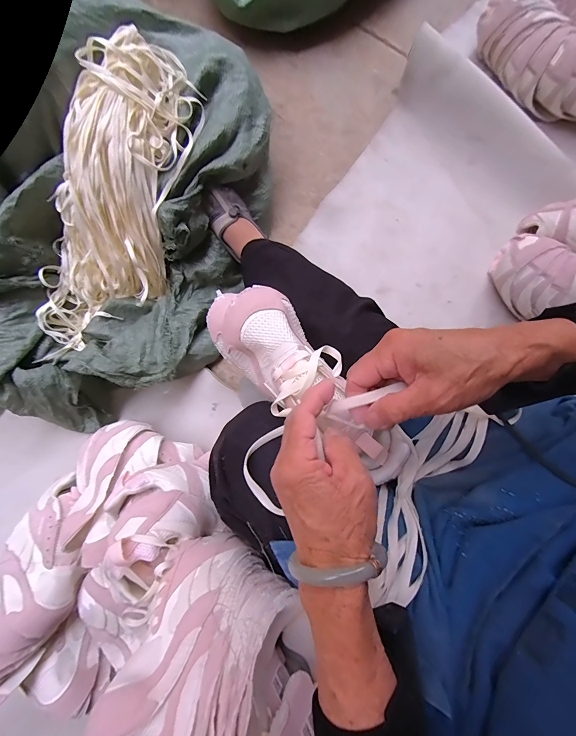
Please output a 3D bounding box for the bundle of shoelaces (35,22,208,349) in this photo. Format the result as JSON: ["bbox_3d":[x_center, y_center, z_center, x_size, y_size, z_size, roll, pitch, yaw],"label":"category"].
[{"bbox_3d":[-0.309,-0.280,0.591,0.189,0.126,0.531,31,109,7],"label":"bundle of shoelaces"}]

